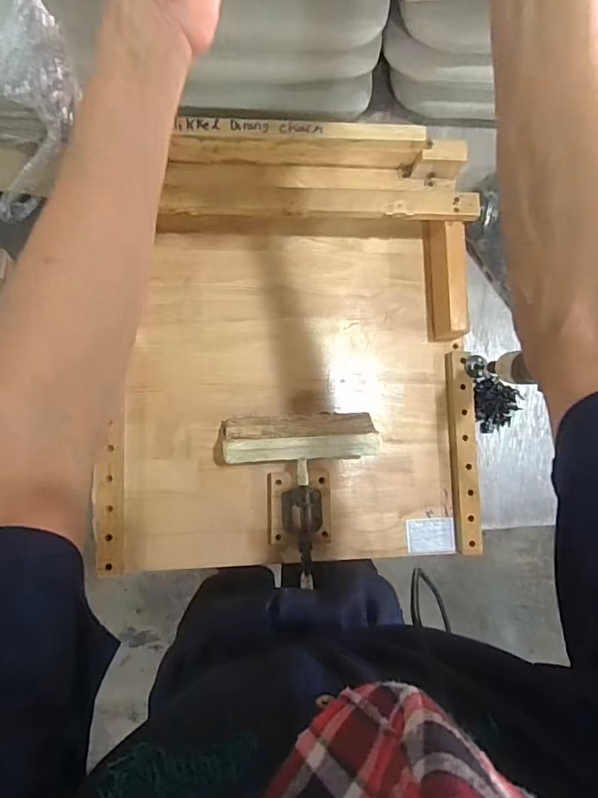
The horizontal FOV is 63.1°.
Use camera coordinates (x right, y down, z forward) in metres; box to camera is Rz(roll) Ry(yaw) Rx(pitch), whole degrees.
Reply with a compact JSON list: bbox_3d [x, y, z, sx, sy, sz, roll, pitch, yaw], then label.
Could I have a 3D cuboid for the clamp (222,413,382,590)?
[{"bbox_3d":[0.005,0.138,0.669,0.207,0.077,0.229,-2,84,-7],"label":"clamp"}]

